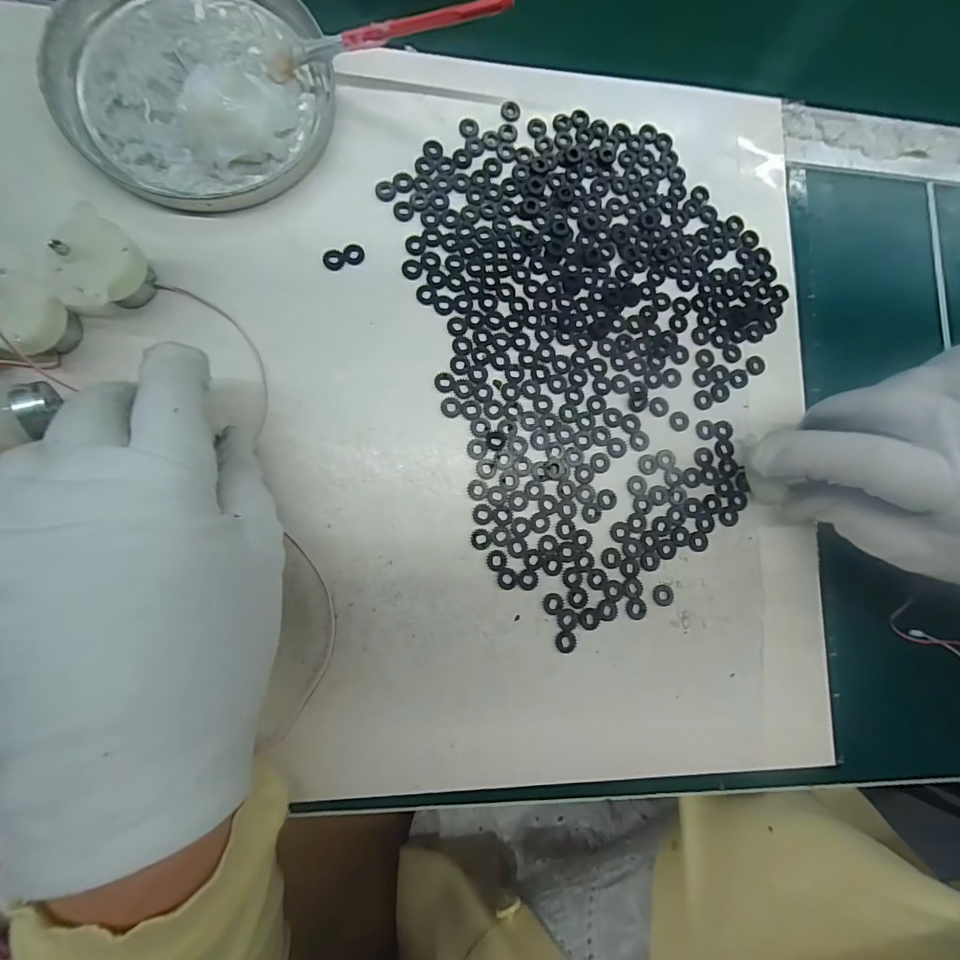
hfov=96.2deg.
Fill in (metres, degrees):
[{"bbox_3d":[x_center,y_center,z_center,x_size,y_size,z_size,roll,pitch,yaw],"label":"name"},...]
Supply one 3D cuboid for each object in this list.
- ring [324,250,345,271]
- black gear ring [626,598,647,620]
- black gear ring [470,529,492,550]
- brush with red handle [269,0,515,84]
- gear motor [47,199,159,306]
[{"bbox_3d":[-0.074,-0.112,0.219,0.010,0.004,0.010,1,84,-7],"label":"ring"},{"bbox_3d":[0.079,0.065,0.216,0.010,0.004,0.010,1,84,-7],"label":"black gear ring"},{"bbox_3d":[0.001,0.029,0.212,0.010,0.004,0.010,1,84,-7],"label":"black gear ring"},{"bbox_3d":[-0.051,-0.216,0.210,0.114,0.011,0.009,-3,85,12],"label":"brush with red handle"},{"bbox_3d":[-0.167,-0.095,0.191,0.027,0.027,0.039,18,83,-5],"label":"gear motor"}]

